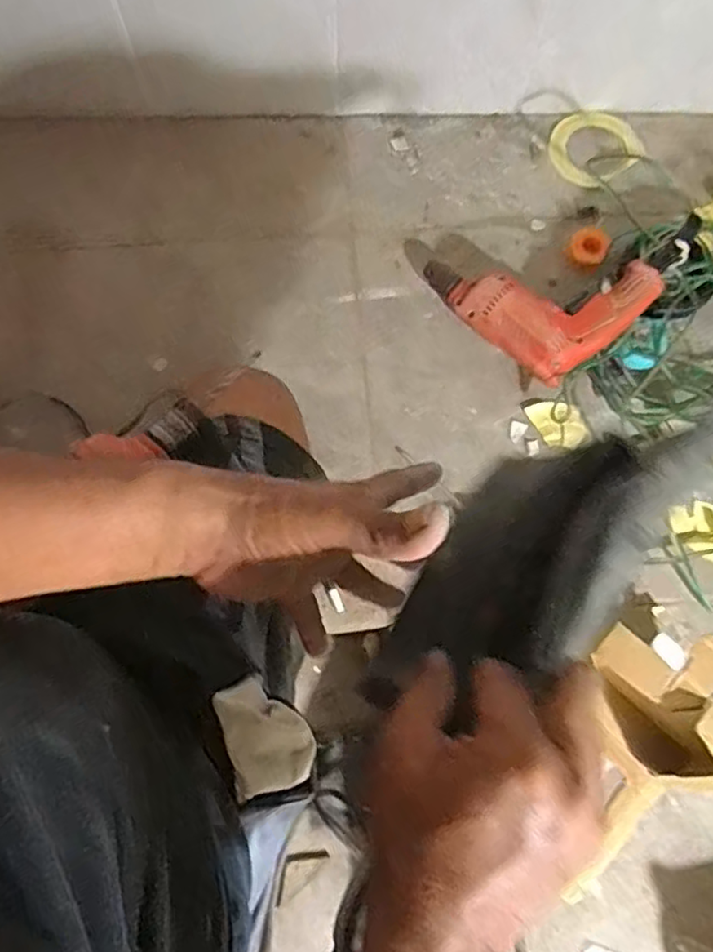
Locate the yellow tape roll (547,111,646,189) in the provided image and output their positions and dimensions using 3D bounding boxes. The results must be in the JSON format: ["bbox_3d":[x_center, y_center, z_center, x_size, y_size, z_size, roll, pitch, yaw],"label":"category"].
[{"bbox_3d":[0.326,-0.452,0.901,0.132,0.014,0.115,-31,75,-11],"label":"yellow tape roll"}]

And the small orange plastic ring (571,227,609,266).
[{"bbox_3d":[0.297,-0.293,0.833,0.043,0.020,0.046,0,72,-1],"label":"small orange plastic ring"}]

